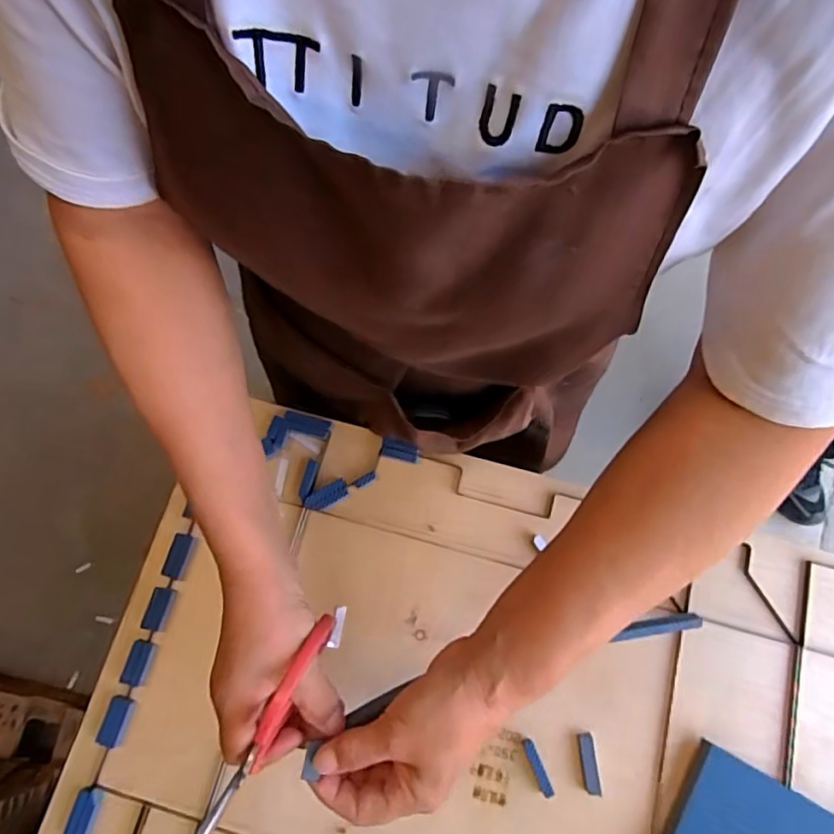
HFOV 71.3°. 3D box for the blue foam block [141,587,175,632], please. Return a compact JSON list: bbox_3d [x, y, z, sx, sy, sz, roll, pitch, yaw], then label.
[{"bbox_3d":[-0.227,0.168,0.510,0.020,0.010,0.036,14,76,4],"label":"blue foam block"}]

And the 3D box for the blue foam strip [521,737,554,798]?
[{"bbox_3d":[0.098,0.284,0.472,0.010,0.004,0.045,-19,76,-5],"label":"blue foam strip"}]

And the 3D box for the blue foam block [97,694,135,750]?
[{"bbox_3d":[-0.254,0.257,0.491,0.020,0.007,0.038,16,76,4],"label":"blue foam block"}]

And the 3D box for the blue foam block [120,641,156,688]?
[{"bbox_3d":[-0.241,0.213,0.503,0.020,0.005,0.037,14,76,4],"label":"blue foam block"}]

